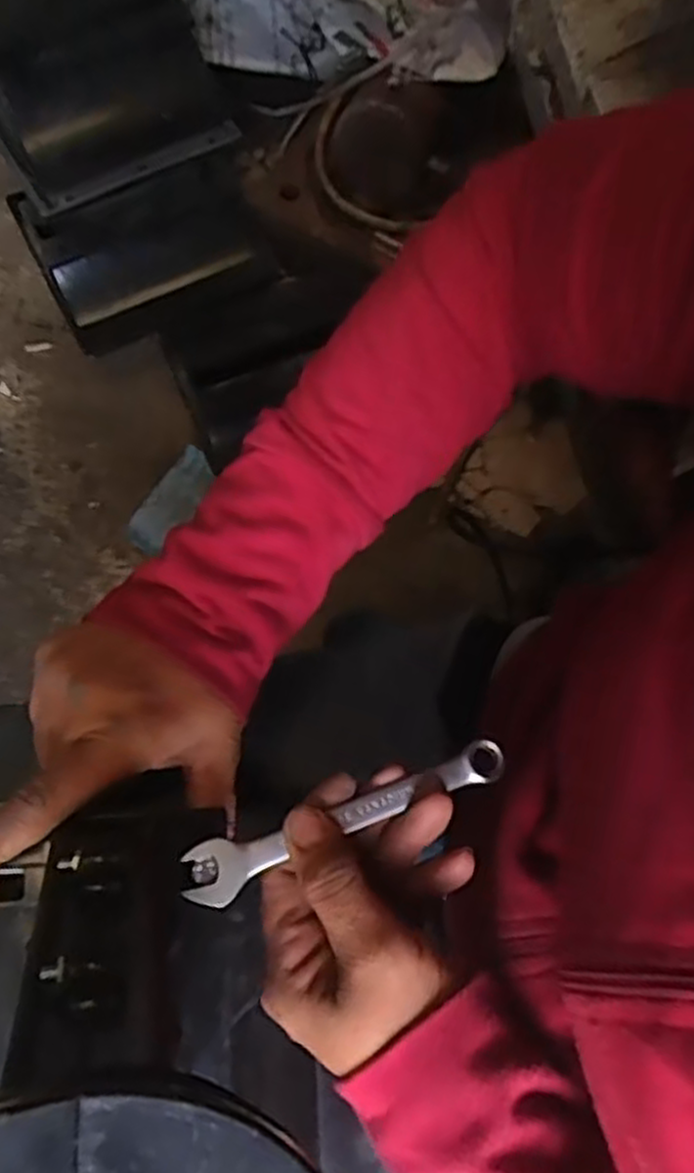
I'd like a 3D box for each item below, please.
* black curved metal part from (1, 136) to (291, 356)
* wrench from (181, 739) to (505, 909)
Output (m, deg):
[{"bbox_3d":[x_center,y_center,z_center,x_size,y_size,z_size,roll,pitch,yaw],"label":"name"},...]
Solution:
[{"bbox_3d":[-0.220,-0.386,0.882,0.249,0.054,0.169,-24,107,-11],"label":"black curved metal part"},{"bbox_3d":[0.002,0.090,0.302,0.133,0.004,0.022,-18,74,-16],"label":"wrench"}]

